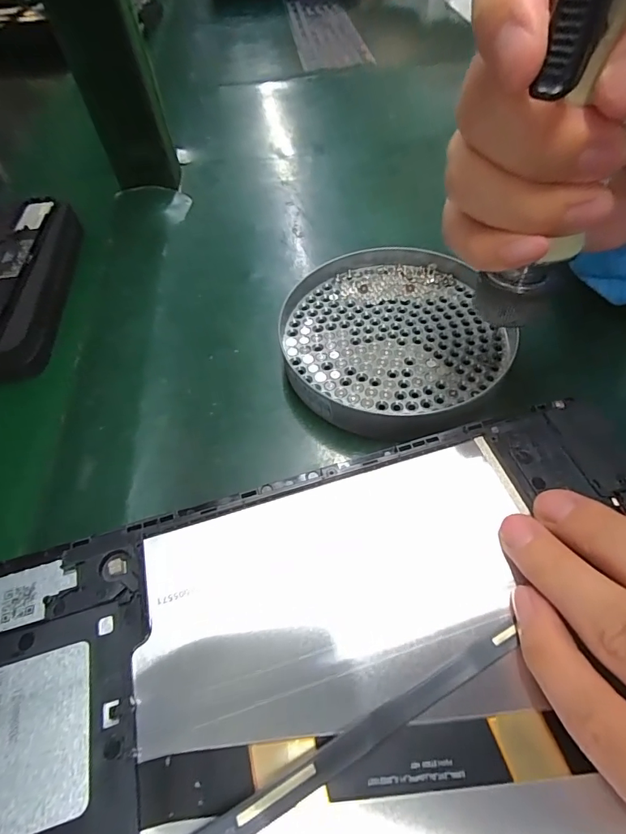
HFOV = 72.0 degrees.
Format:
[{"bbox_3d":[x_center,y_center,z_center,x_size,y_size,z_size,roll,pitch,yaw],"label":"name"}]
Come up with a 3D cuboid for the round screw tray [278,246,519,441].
[{"bbox_3d":[0.041,-0.039,0.217,0.108,0.021,0.117,-2,56,2],"label":"round screw tray"}]

